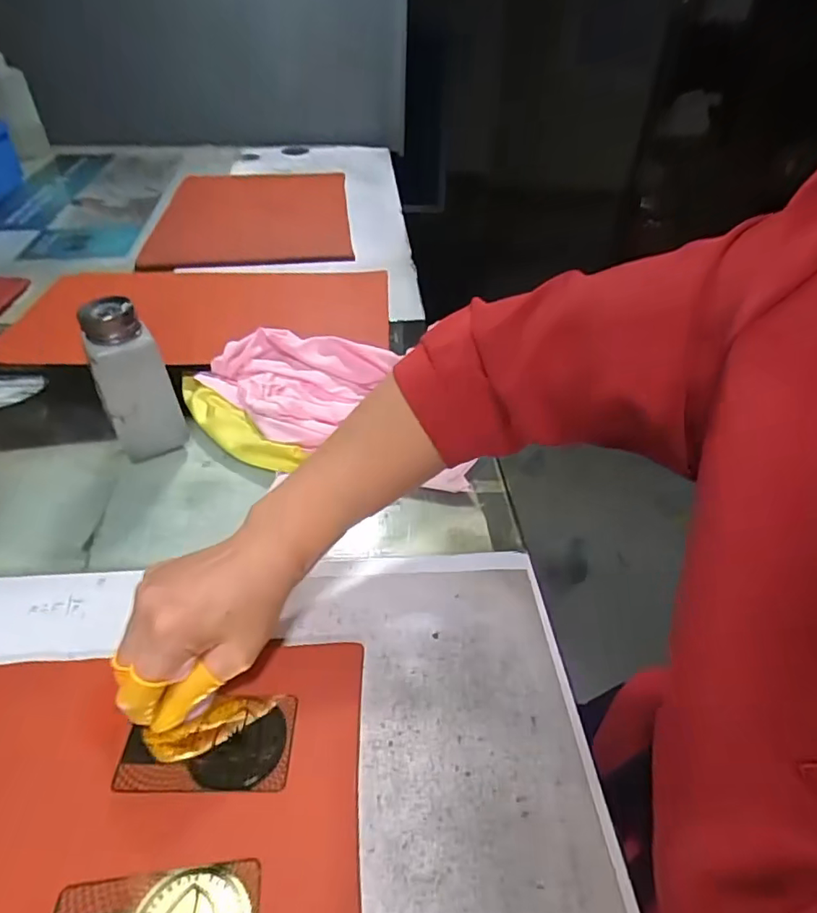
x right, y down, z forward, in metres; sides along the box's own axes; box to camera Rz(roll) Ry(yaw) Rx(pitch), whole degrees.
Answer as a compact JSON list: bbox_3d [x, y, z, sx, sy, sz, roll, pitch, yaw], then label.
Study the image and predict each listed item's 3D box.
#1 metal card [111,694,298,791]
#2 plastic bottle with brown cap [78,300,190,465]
[{"bbox_3d":[-0.104,0.151,0.290,0.084,0.006,0.048,1,39,-1],"label":"metal card"},{"bbox_3d":[-0.220,-0.065,0.440,0.053,0.112,0.043,-19,45,-22],"label":"plastic bottle with brown cap"}]

